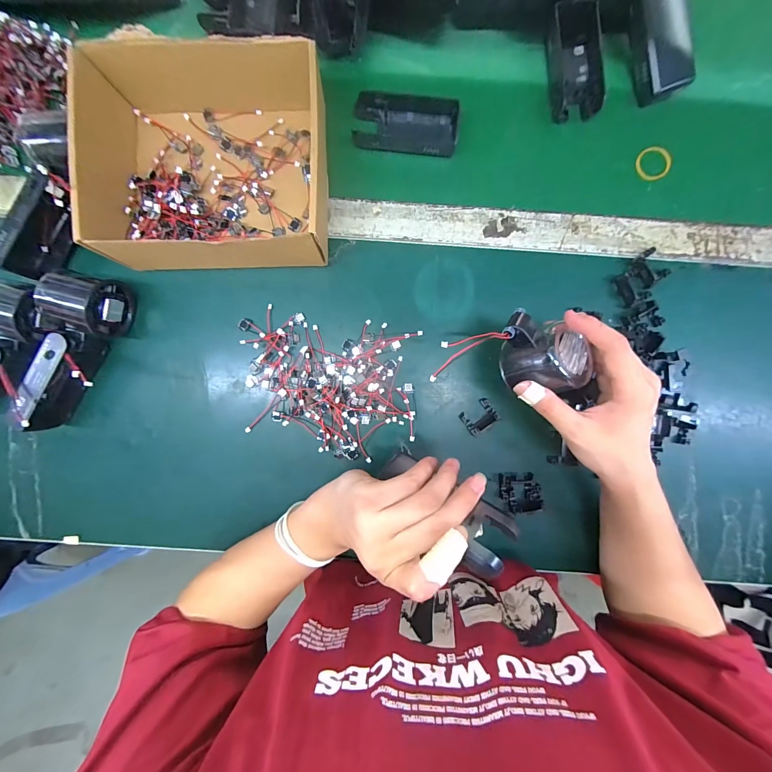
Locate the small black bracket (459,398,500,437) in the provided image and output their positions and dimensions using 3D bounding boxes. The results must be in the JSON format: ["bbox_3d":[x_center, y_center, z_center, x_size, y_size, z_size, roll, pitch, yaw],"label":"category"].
[{"bbox_3d":[0.102,0.034,0.364,0.036,0.012,0.028,-36,92,1],"label":"small black bracket"}]

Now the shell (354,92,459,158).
[{"bbox_3d":[0.021,-0.274,0.355,0.106,0.021,0.056,7,92,-1],"label":"shell"}]

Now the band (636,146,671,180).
[{"bbox_3d":[0.295,-0.245,0.372,0.038,0.006,0.033,-3,102,3],"label":"band"}]

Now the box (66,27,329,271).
[{"bbox_3d":[-0.166,-0.214,0.328,0.213,0.073,0.183,-1,92,0],"label":"box"}]

